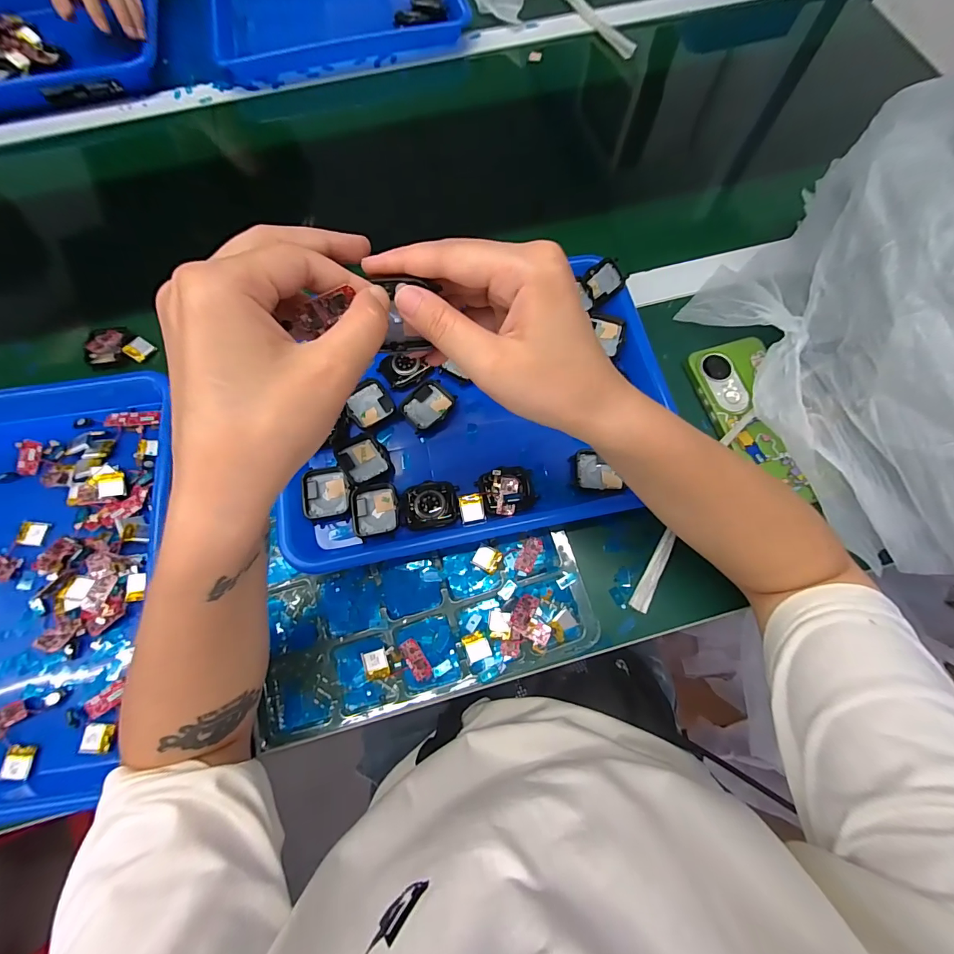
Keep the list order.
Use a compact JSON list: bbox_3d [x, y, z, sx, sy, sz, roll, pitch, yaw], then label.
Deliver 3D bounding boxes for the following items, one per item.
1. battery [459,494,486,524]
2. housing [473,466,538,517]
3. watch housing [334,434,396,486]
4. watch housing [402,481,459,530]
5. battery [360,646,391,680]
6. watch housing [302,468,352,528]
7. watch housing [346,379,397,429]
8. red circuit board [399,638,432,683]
[{"bbox_3d":[-0.004,0.025,0.330,0.019,0.007,0.023,-10,72,-2],"label":"battery"},{"bbox_3d":[0.025,0.011,0.334,0.044,0.021,0.038,-15,72,-4],"label":"housing"},{"bbox_3d":[-0.092,-0.014,0.340,0.035,0.013,0.045,-31,74,-9],"label":"watch housing"},{"bbox_3d":[-0.037,0.022,0.331,0.042,0.009,0.037,-8,72,-2],"label":"watch housing"},{"bbox_3d":[-0.077,0.143,0.317,0.020,0.004,0.021,-14,72,-4],"label":"battery"},{"bbox_3d":[-0.120,0.015,0.336,0.035,0.013,0.047,-11,72,-3],"label":"watch housing"},{"bbox_3d":[-0.092,-0.063,0.358,0.037,0.005,0.039,-32,74,-9],"label":"watch housing"},{"bbox_3d":[-0.046,0.139,0.315,0.014,0.004,0.033,-33,74,-9],"label":"red circuit board"}]

